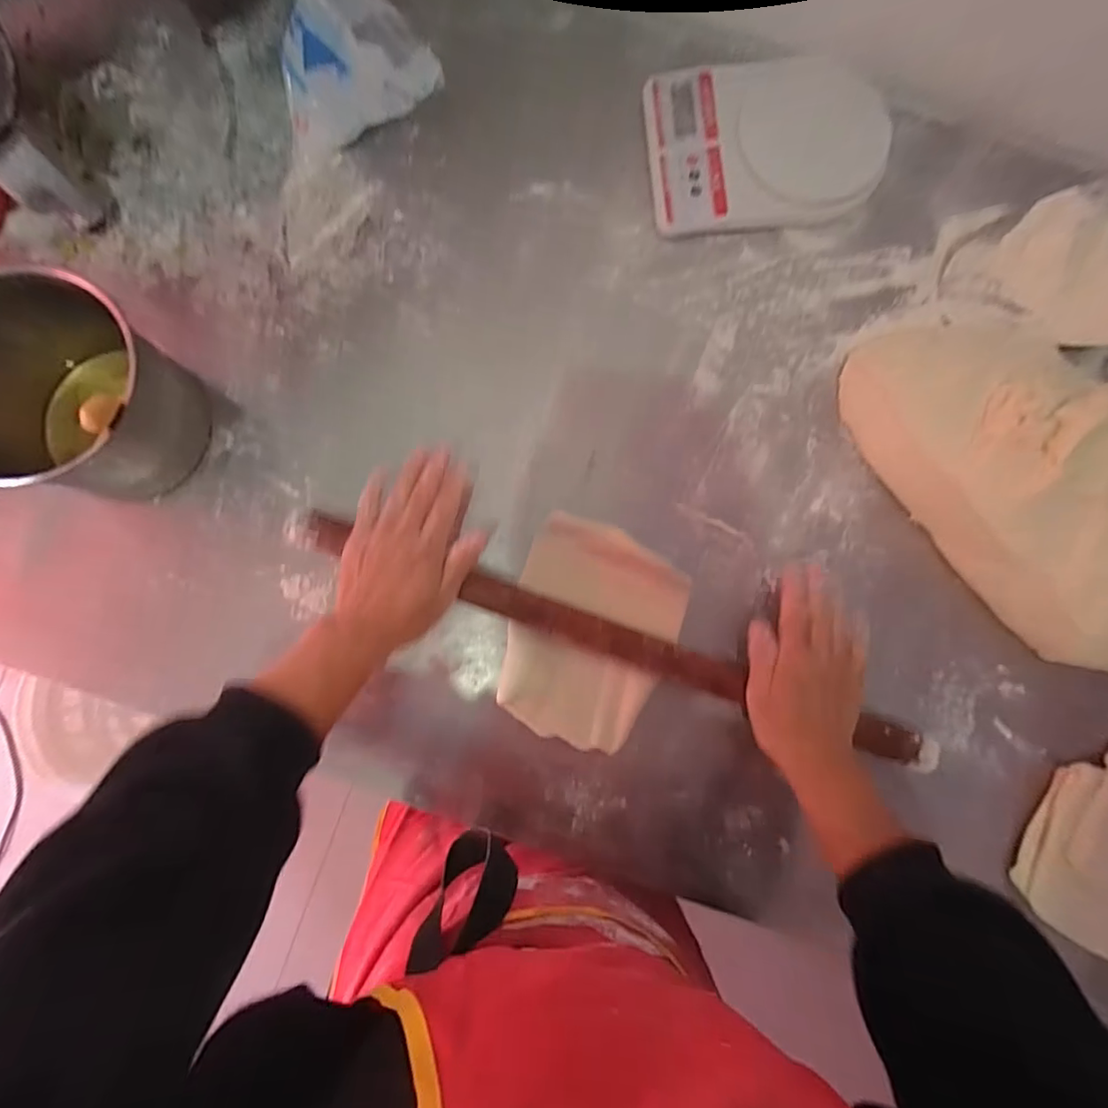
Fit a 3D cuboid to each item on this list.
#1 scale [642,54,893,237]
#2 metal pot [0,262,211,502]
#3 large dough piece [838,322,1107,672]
[{"bbox_3d":[0.197,-0.384,0.495,0.213,0.041,0.152,-6,84,-3],"label":"scale"},{"bbox_3d":[-0.368,-0.117,0.413,0.143,0.115,0.149,0,84,-2],"label":"metal pot"},{"bbox_3d":[0.427,-0.066,0.450,0.182,0.096,0.360,-35,87,-5],"label":"large dough piece"}]

